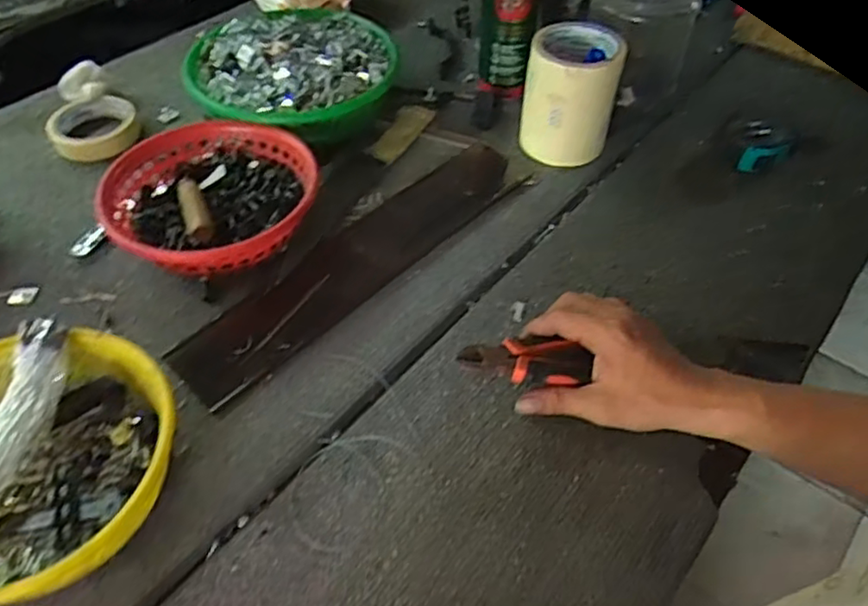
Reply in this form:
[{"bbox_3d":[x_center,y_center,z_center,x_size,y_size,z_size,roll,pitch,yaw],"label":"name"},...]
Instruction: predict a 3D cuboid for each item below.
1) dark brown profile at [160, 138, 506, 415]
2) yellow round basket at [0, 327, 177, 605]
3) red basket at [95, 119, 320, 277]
[{"bbox_3d":[-0.062,-0.047,0.630,0.078,0.014,0.389,35,57,26],"label":"dark brown profile"},{"bbox_3d":[-0.273,0.112,0.455,0.187,0.069,0.186,1,49,-1],"label":"yellow round basket"},{"bbox_3d":[-0.202,-0.093,0.633,0.185,0.073,0.188,-7,50,-7],"label":"red basket"}]

